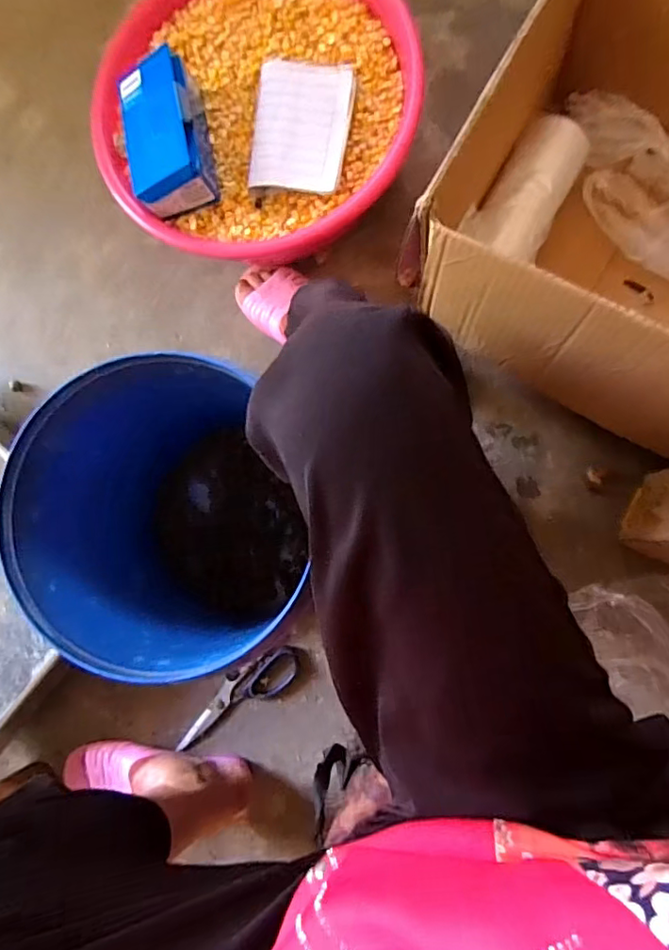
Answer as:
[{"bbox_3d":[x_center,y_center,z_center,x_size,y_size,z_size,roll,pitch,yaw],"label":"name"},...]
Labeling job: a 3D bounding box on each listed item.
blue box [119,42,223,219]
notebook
[{"bbox_3d":[-0.181,-0.361,0.568,0.081,0.069,0.141,-13,83,6],"label":"blue box"},{"bbox_3d":[-0.035,-0.379,0.574,0.101,0.017,0.139,6,86,7],"label":"notebook"}]

